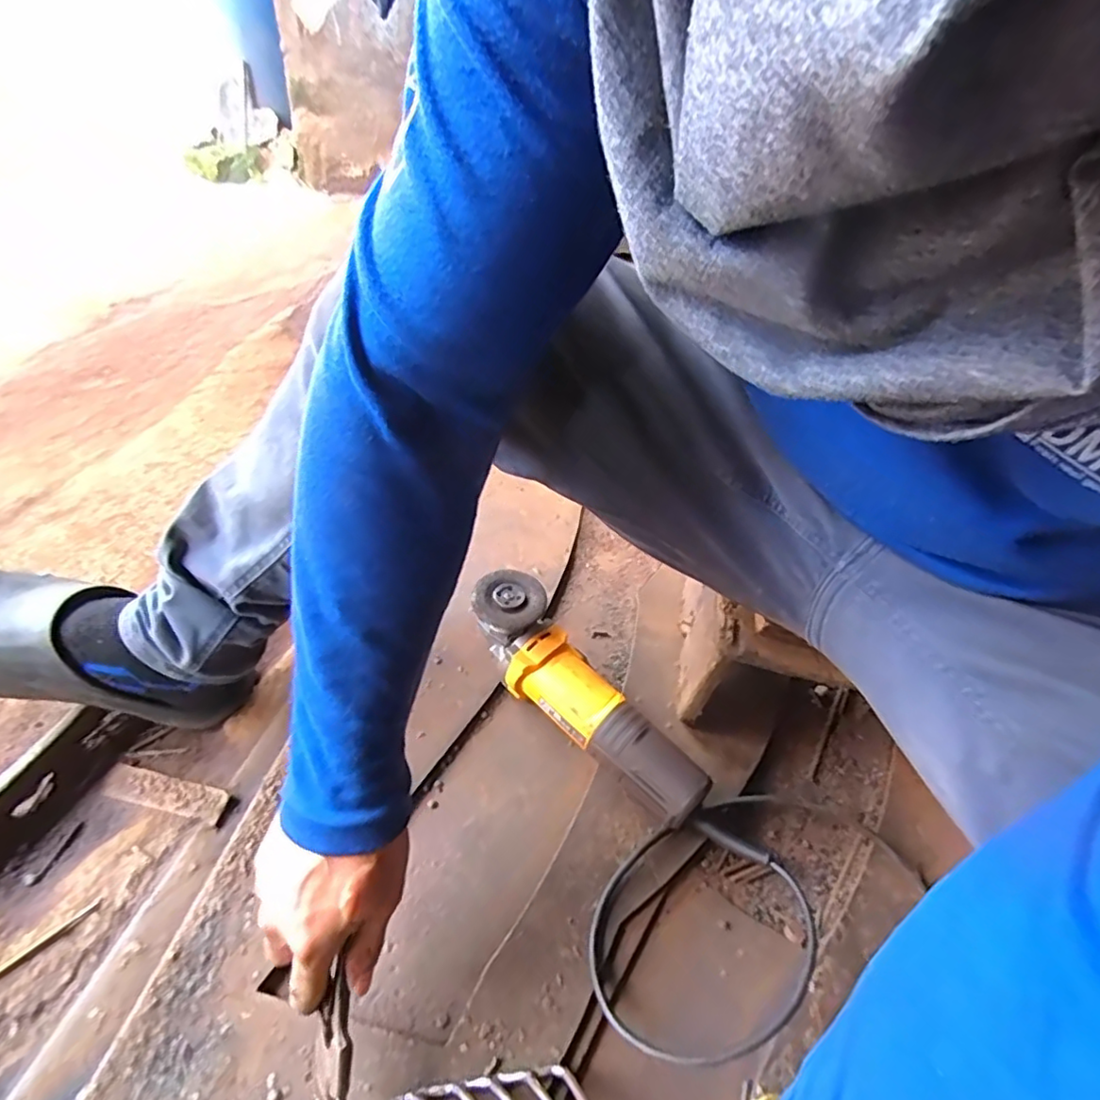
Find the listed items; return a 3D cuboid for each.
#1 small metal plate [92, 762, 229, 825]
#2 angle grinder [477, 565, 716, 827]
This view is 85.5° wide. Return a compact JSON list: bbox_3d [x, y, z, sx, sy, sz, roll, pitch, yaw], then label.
[{"bbox_3d":[-0.335,0.208,0.511,0.130,0.007,0.028,7,56,15],"label":"small metal plate"},{"bbox_3d":[0.025,0.139,0.556,0.071,0.096,0.269,-27,56,-32],"label":"angle grinder"}]

